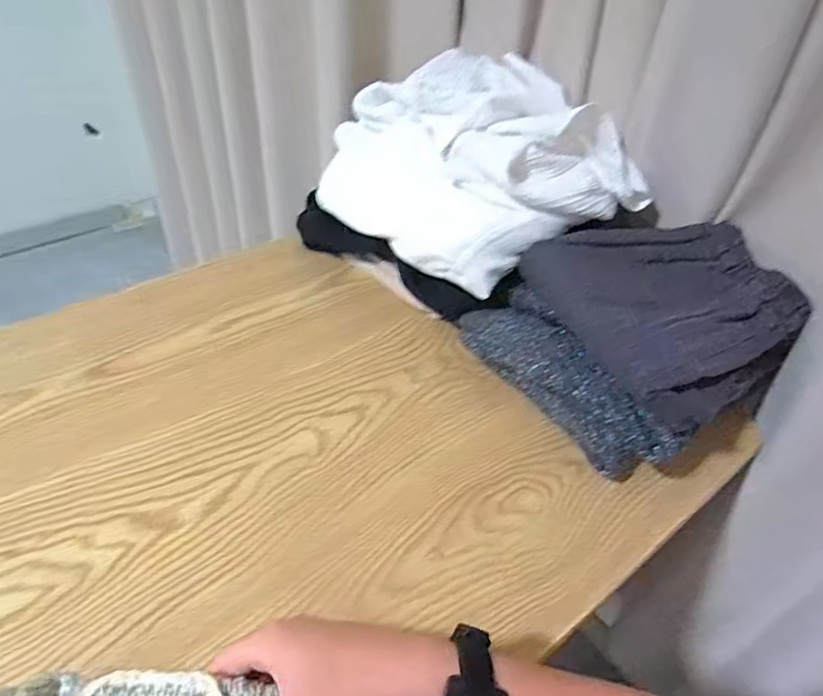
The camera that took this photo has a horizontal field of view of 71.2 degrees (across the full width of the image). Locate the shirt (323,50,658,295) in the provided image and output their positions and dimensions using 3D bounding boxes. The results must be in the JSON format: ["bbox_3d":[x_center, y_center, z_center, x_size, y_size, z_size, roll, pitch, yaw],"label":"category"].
[{"bbox_3d":[0.057,-0.214,0.663,0.215,0.156,0.354,-32,56,-33],"label":"shirt"}]

